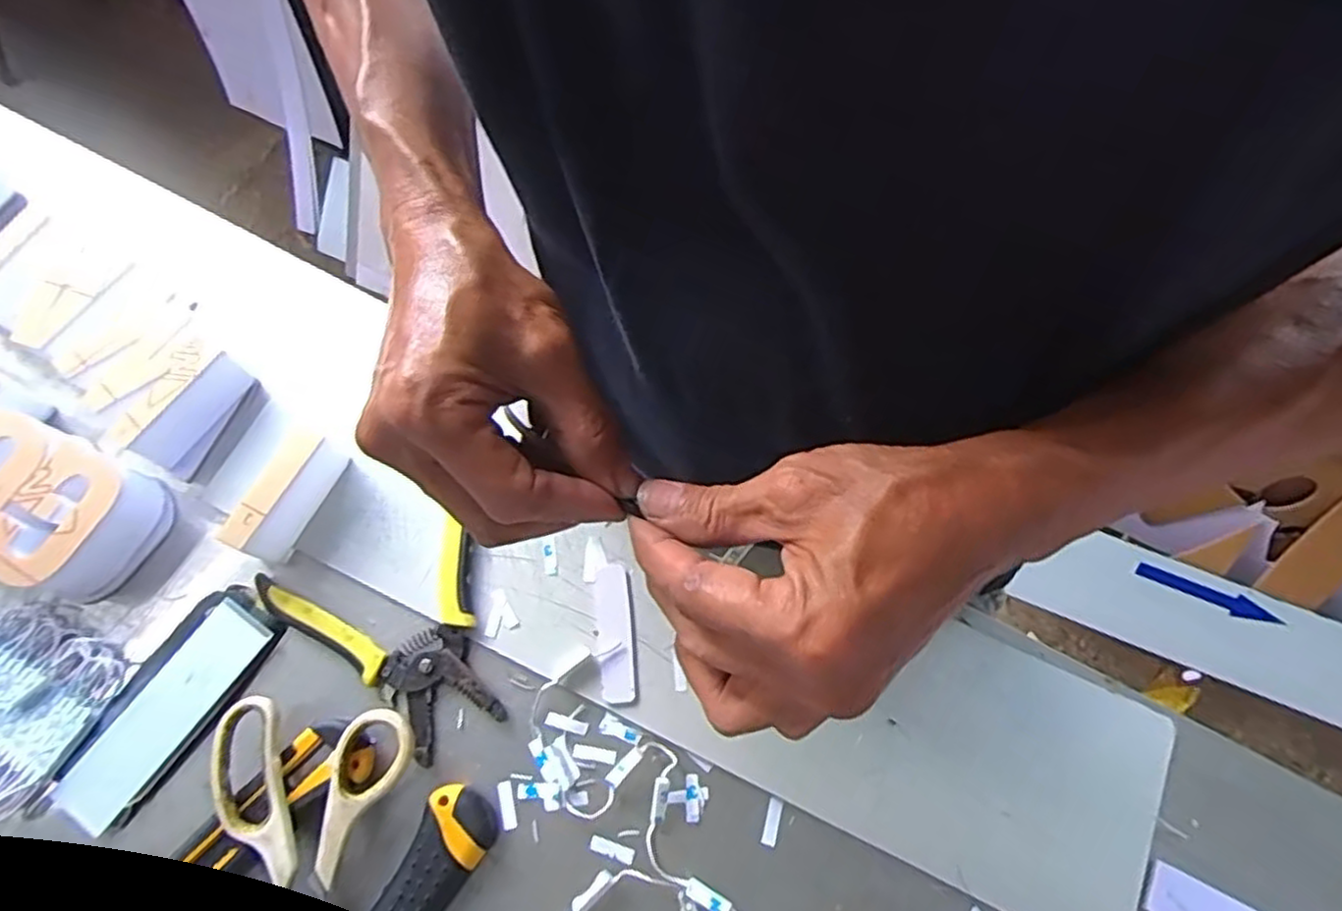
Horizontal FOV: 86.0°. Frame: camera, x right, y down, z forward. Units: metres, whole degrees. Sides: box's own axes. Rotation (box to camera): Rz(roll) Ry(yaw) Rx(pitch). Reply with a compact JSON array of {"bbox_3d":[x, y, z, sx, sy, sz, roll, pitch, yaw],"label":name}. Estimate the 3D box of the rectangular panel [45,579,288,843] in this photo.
[{"bbox_3d":[-0.298,0.148,0.428,0.056,0.012,0.142,32,74,11],"label":"rectangular panel"}]

